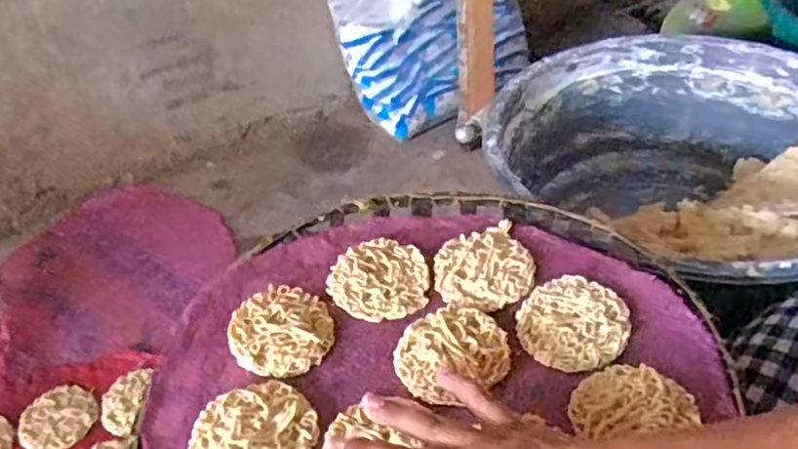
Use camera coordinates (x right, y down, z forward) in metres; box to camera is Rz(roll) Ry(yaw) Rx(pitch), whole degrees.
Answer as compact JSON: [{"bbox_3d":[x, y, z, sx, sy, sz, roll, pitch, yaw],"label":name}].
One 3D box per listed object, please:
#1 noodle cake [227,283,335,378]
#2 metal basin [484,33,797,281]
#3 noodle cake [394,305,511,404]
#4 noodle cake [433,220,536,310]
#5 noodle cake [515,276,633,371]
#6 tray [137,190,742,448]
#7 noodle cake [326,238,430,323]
[{"bbox_3d":[-0.086,0.075,0.480,0.071,0.010,0.077,0,41,0],"label":"noodle cake"},{"bbox_3d":[0.320,-0.028,0.763,0.411,0.205,0.395,26,51,33],"label":"metal basin"},{"bbox_3d":[0.037,0.089,0.459,0.075,0.014,0.073,-5,41,4],"label":"noodle cake"},{"bbox_3d":[0.066,0.034,0.513,0.077,0.015,0.071,-5,41,4],"label":"noodle cake"},{"bbox_3d":[0.124,0.069,0.469,0.074,0.019,0.073,0,41,0],"label":"noodle cake"},{"bbox_3d":[0.019,0.103,0.437,0.351,0.036,0.374,0,41,0],"label":"tray"},{"bbox_3d":[-0.015,0.042,0.513,0.075,0.012,0.074,-5,41,4],"label":"noodle cake"}]

